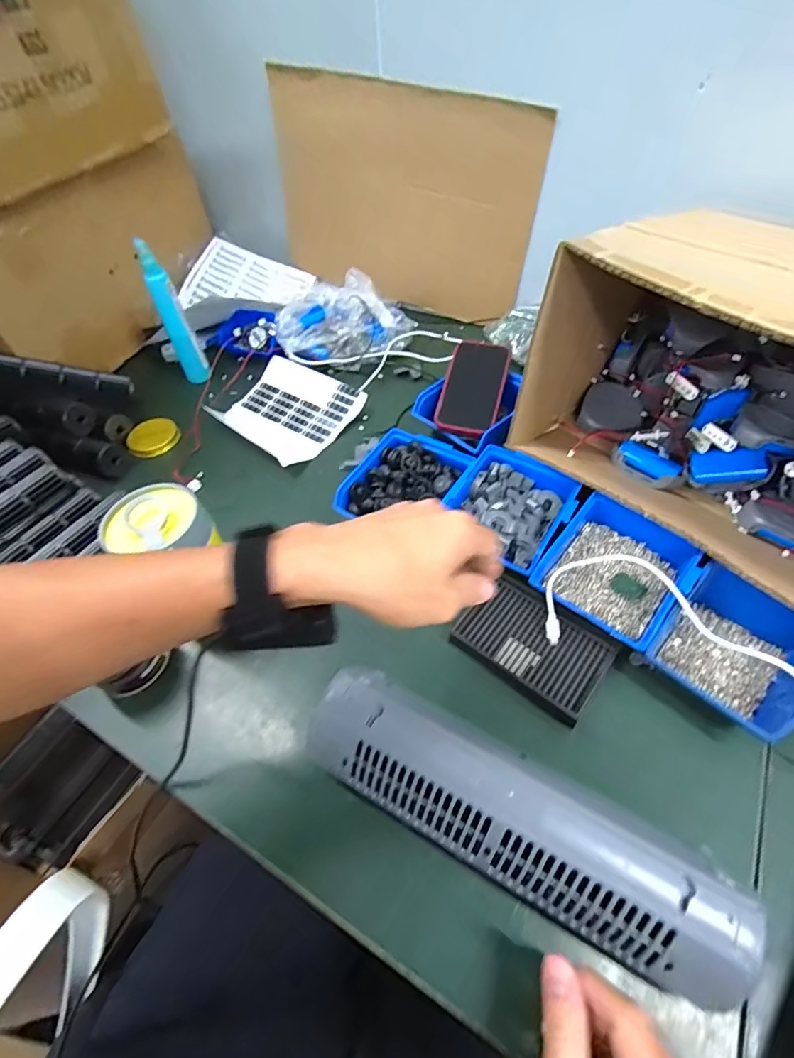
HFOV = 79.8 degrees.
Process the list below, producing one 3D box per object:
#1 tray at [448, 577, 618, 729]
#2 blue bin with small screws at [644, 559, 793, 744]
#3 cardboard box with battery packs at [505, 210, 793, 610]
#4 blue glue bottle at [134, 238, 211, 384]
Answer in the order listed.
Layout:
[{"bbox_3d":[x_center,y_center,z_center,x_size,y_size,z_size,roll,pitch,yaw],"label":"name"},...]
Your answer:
[{"bbox_3d":[0.129,0.114,0.459,0.131,0.029,0.084,32,61,24],"label":"tray"},{"bbox_3d":[0.294,0.109,0.419,0.123,0.064,0.112,-36,59,-22],"label":"blue bin with small screws"},{"bbox_3d":[0.352,-0.110,0.438,0.259,0.231,0.407,-37,60,-22],"label":"cardboard box with battery packs"},{"bbox_3d":[-0.341,-0.322,0.721,0.040,0.188,0.051,-21,55,-12],"label":"blue glue bottle"}]

